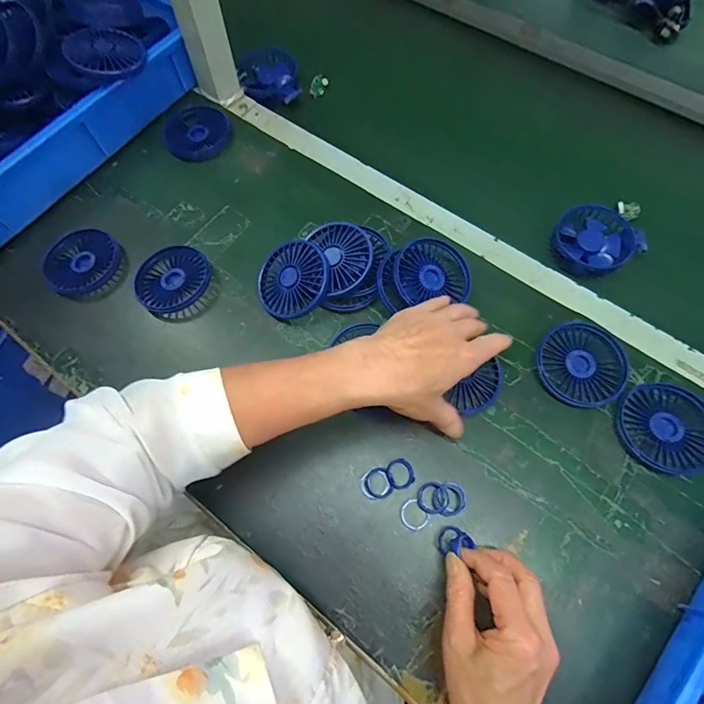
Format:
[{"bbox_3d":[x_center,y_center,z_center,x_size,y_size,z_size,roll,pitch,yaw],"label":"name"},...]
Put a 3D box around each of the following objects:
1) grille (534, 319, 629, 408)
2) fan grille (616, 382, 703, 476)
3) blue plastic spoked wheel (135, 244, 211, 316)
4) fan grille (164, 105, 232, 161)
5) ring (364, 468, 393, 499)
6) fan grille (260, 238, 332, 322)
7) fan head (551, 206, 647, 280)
[{"bbox_3d":[0.235,0.012,0.433,0.085,0.014,0.087,0,68,1],"label":"grille"},{"bbox_3d":[0.303,0.071,0.405,0.082,0.018,0.085,0,68,1],"label":"fan grille"},{"bbox_3d":[-0.207,-0.088,0.485,0.082,0.018,0.088,0,68,1],"label":"blue plastic spoked wheel"},{"bbox_3d":[-0.212,-0.302,0.576,0.086,0.014,0.084,-16,69,-6],"label":"fan grille"},{"bbox_3d":[0.025,0.126,0.401,0.025,0.006,0.028,-21,69,-8],"label":"ring"},{"bbox_3d":[-0.065,-0.080,0.463,0.081,0.014,0.084,-2,83,21],"label":"fan grille"},{"bbox_3d":[0.293,-0.135,0.505,0.093,0.030,0.087,-38,73,-13],"label":"fan head"}]

